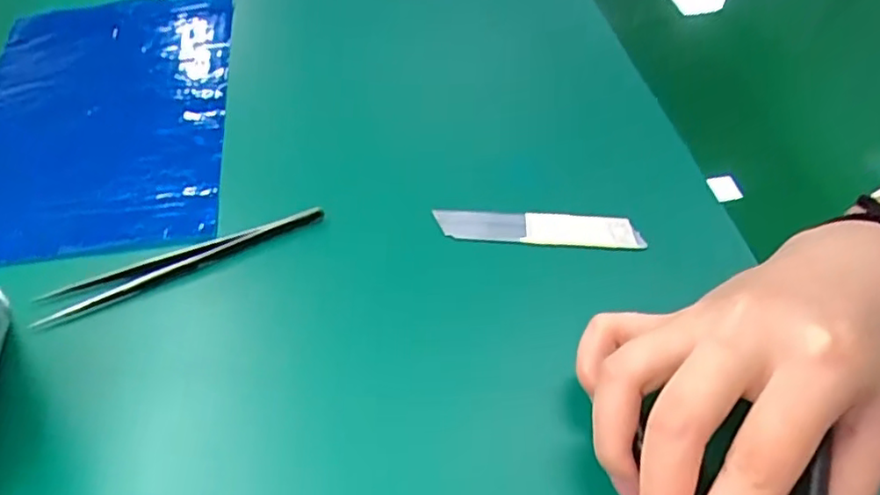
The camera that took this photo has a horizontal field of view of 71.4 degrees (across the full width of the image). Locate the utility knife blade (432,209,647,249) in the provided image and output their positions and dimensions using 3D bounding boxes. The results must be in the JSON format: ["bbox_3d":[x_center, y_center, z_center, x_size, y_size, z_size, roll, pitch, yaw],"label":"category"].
[{"bbox_3d":[0.047,-0.010,0.297,0.097,0.005,0.019,4,51,4],"label":"utility knife blade"}]

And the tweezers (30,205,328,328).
[{"bbox_3d":[-0.117,0.008,0.284,0.128,0.012,0.017,-16,52,-13],"label":"tweezers"}]

